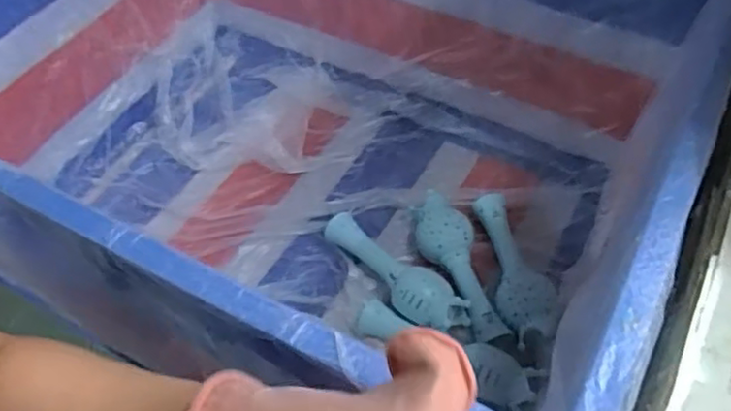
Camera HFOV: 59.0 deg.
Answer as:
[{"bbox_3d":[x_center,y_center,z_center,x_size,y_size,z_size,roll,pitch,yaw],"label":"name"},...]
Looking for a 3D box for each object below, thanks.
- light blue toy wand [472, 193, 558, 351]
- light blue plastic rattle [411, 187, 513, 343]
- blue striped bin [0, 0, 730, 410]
[{"bbox_3d":[0.195,0.080,0.864,0.065,0.066,0.227,-7,53,-3],"label":"light blue toy wand"},{"bbox_3d":[0.115,0.081,0.869,0.077,0.051,0.218,-10,53,-6],"label":"light blue plastic rattle"},{"bbox_3d":[-0.073,-0.088,0.790,0.799,0.422,0.620,21,56,17],"label":"blue striped bin"}]

